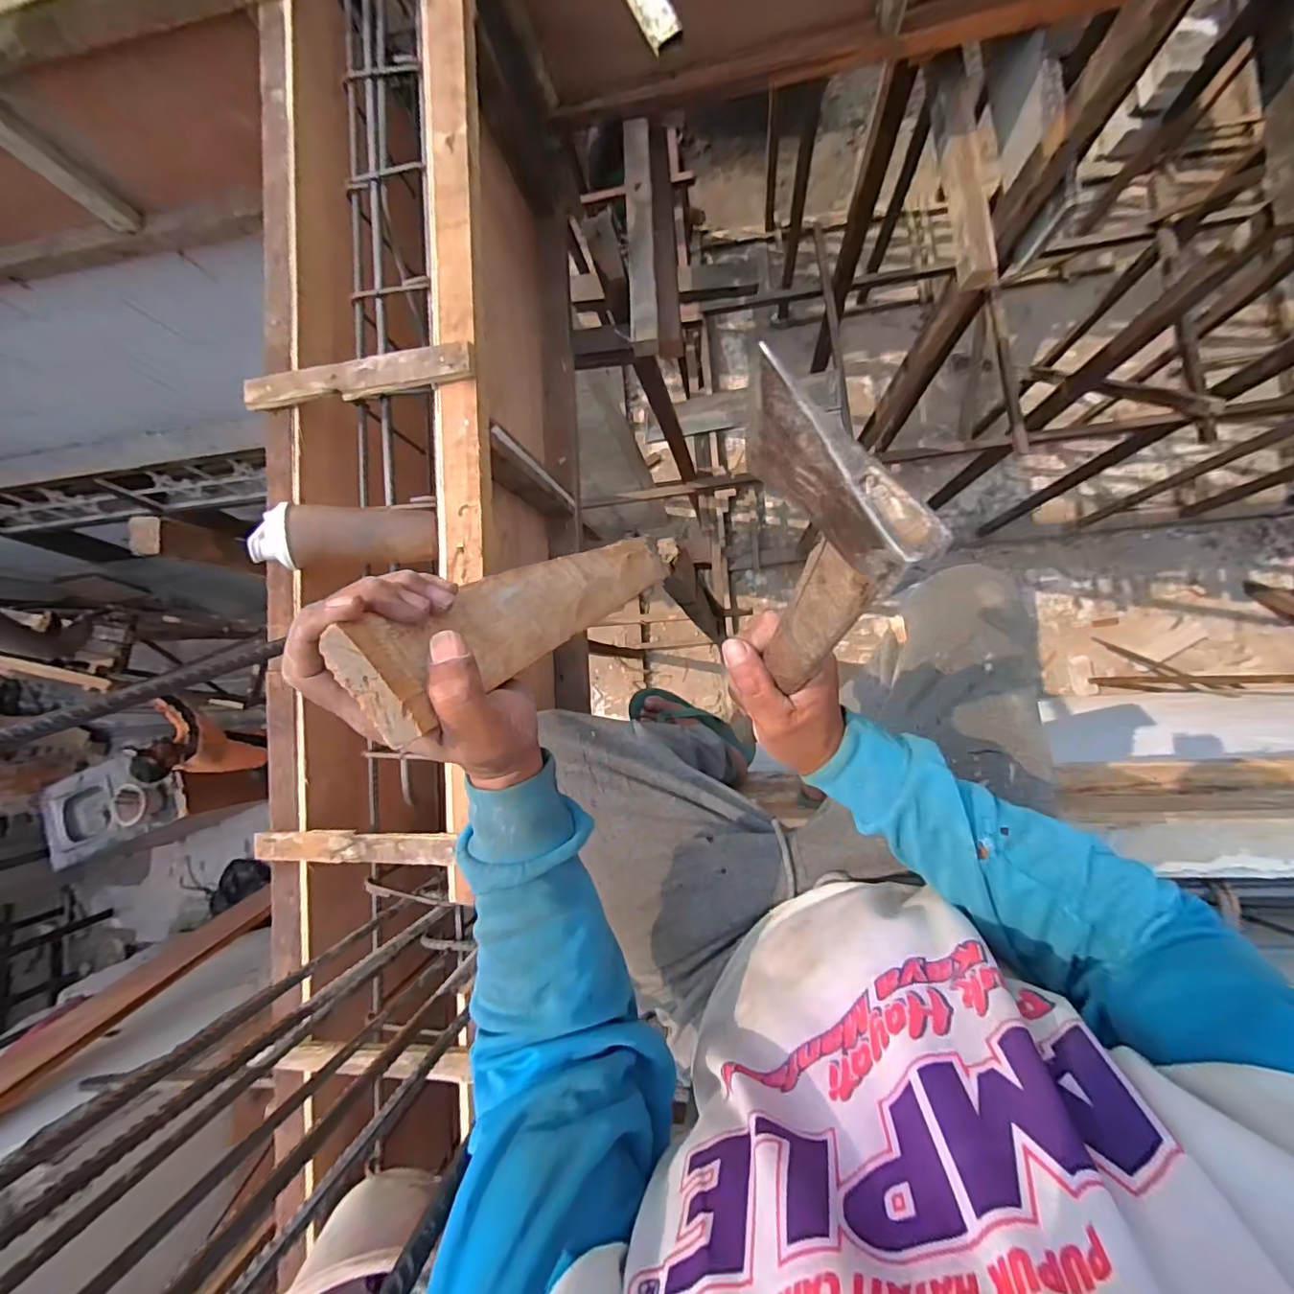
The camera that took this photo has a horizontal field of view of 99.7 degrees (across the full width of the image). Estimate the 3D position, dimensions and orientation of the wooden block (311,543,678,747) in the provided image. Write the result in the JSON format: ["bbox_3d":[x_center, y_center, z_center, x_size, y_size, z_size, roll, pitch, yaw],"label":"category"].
[{"bbox_3d":[-0.049,-0.050,0.459,0.046,0.508,0.043,17,109,10],"label":"wooden block"}]

